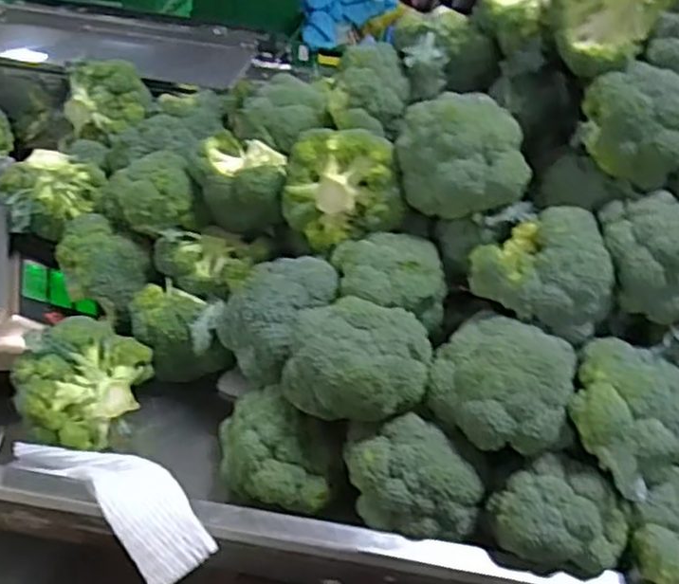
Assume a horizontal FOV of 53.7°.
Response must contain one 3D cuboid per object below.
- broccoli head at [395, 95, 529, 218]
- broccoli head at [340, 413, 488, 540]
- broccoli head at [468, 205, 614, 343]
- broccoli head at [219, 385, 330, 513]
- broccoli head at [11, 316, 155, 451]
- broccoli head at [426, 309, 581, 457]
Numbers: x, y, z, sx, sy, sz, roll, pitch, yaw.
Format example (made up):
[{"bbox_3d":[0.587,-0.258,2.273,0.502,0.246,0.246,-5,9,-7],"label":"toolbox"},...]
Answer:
[{"bbox_3d":[0.117,-0.136,0.670,0.108,0.100,0.109,-7,40,-15],"label":"broccoli head"},{"bbox_3d":[0.063,0.165,0.596,0.116,0.082,0.078,33,46,30],"label":"broccoli head"},{"bbox_3d":[0.191,-0.026,0.628,0.123,0.077,0.111,20,41,17],"label":"broccoli head"},{"bbox_3d":[-0.064,0.139,0.629,0.097,0.073,0.110,-2,39,-10],"label":"broccoli head"},{"bbox_3d":[-0.250,0.087,0.656,0.123,0.079,0.099,-4,39,-11],"label":"broccoli head"},{"bbox_3d":[0.145,0.082,0.602,0.125,0.091,0.110,9,39,4],"label":"broccoli head"}]

